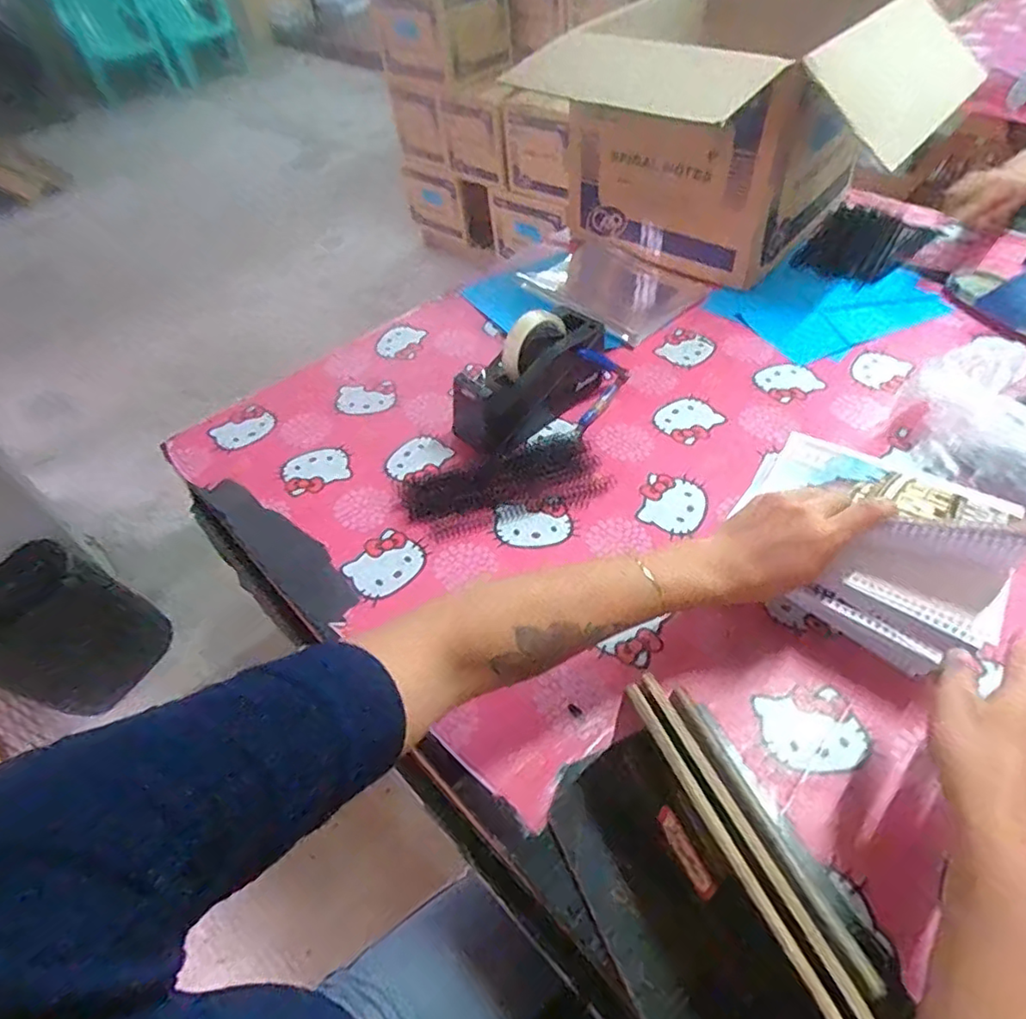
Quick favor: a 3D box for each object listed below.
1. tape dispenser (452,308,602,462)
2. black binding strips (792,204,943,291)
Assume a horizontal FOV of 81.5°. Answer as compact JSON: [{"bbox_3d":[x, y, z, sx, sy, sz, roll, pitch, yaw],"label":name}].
[{"bbox_3d":[0.020,-0.157,0.707,0.206,0.109,0.076,-36,57,-24],"label":"tape dispenser"},{"bbox_3d":[0.582,-0.445,0.993,0.238,0.007,0.161,-38,57,-25],"label":"black binding strips"}]

